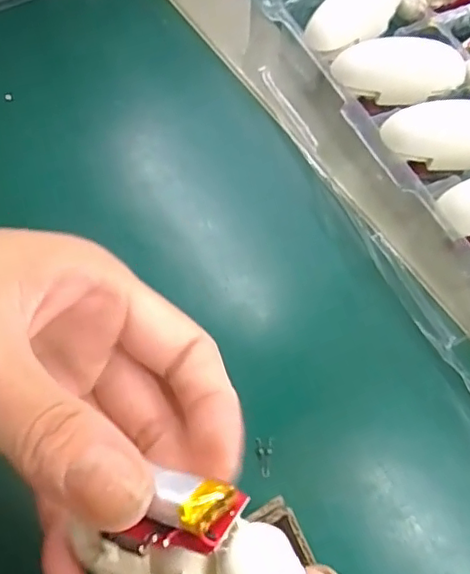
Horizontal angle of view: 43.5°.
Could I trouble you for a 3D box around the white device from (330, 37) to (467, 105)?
[{"bbox_3d":[0.079,-0.103,0.283,0.064,0.021,0.026,-3,64,-2],"label":"white device"}]

